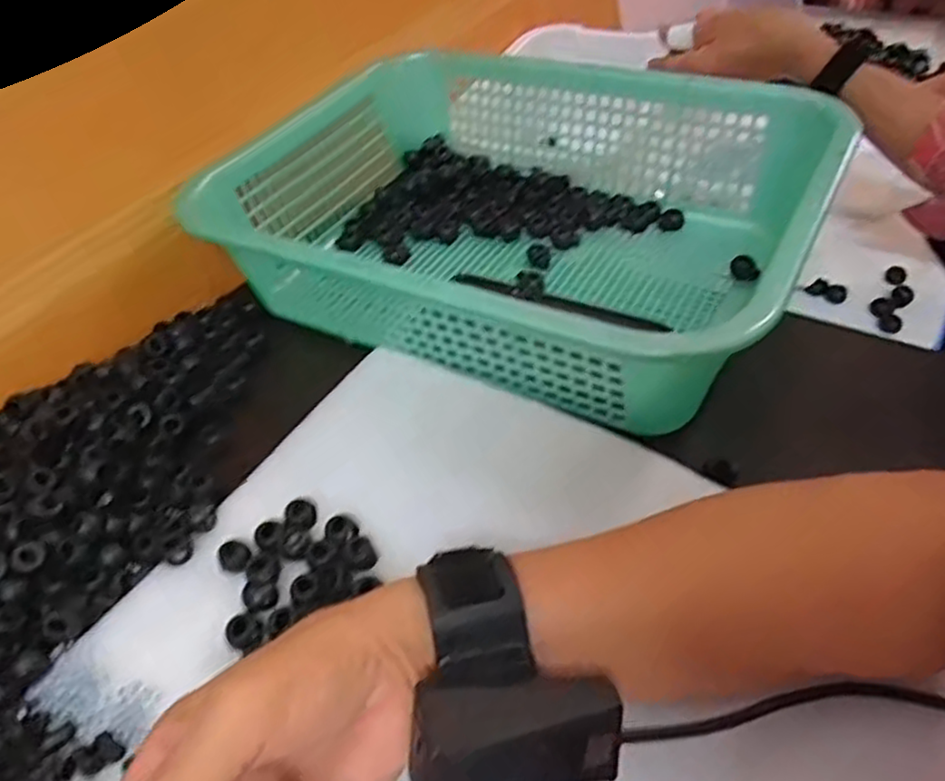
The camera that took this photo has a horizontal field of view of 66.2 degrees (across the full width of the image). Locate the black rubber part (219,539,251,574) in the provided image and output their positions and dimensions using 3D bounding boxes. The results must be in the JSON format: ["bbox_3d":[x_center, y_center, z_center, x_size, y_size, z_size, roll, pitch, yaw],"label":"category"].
[{"bbox_3d":[-0.122,0.085,0.371,0.015,0.009,0.016,-4,45,4],"label":"black rubber part"}]

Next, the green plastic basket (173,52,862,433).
[{"bbox_3d":[0.033,-0.127,0.504,0.376,0.088,0.307,21,52,26],"label":"green plastic basket"}]

